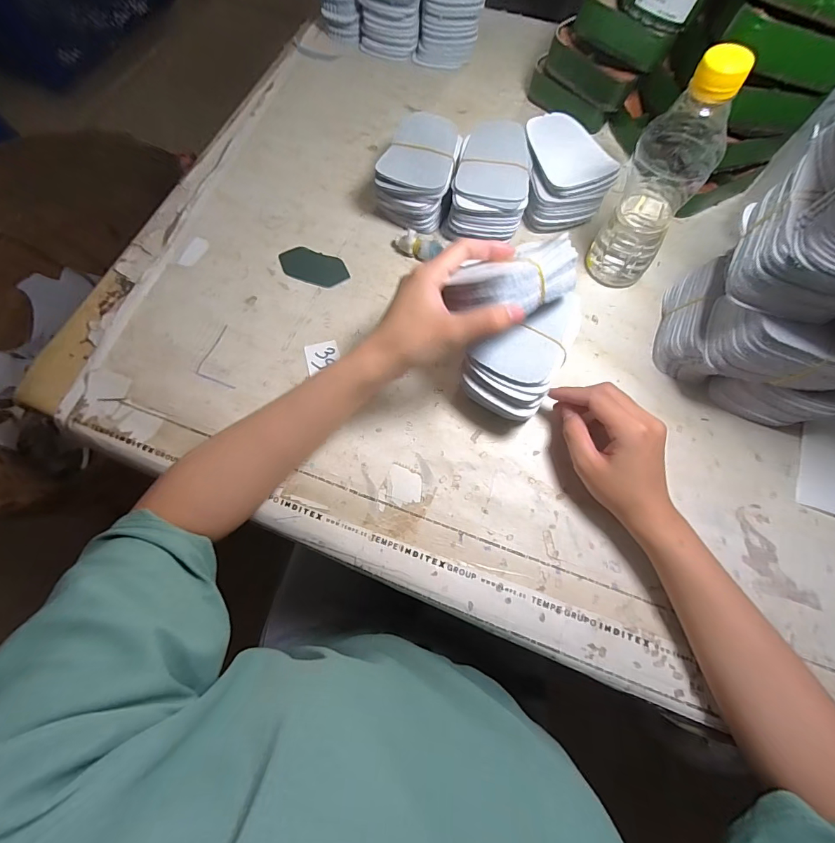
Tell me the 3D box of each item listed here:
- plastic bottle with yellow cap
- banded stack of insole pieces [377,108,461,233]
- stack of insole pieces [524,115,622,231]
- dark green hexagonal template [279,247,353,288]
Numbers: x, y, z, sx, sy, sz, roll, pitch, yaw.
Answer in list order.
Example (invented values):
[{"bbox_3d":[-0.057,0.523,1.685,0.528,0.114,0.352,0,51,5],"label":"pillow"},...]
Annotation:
[{"bbox_3d":[0.204,-0.195,0.342,0.061,0.187,0.053,35,76,11],"label":"plastic bottle with yellow cap"},{"bbox_3d":[0.006,-0.261,0.431,0.074,0.061,0.116,19,74,7],"label":"banded stack of insole pieces"},{"bbox_3d":[0.153,-0.263,0.428,0.078,0.051,0.108,0,73,1],"label":"stack of insole pieces"},{"bbox_3d":[-0.110,-0.164,0.431,0.077,0.004,0.037,22,74,8],"label":"dark green hexagonal template"}]

